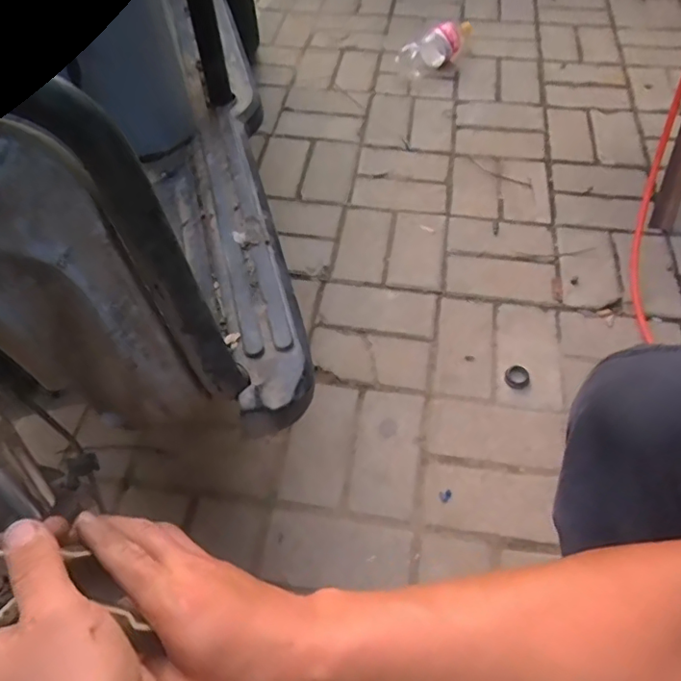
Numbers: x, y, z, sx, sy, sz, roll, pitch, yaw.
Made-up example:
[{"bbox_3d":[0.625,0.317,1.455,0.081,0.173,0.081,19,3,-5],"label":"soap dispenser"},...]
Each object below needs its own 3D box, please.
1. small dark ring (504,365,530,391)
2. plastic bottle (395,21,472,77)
[{"bbox_3d":[0.273,0.056,0.828,0.037,0.012,0.036,-1,55,1],"label":"small dark ring"},{"bbox_3d":[0.234,-0.720,1.319,0.202,0.077,0.062,-30,60,-6],"label":"plastic bottle"}]

